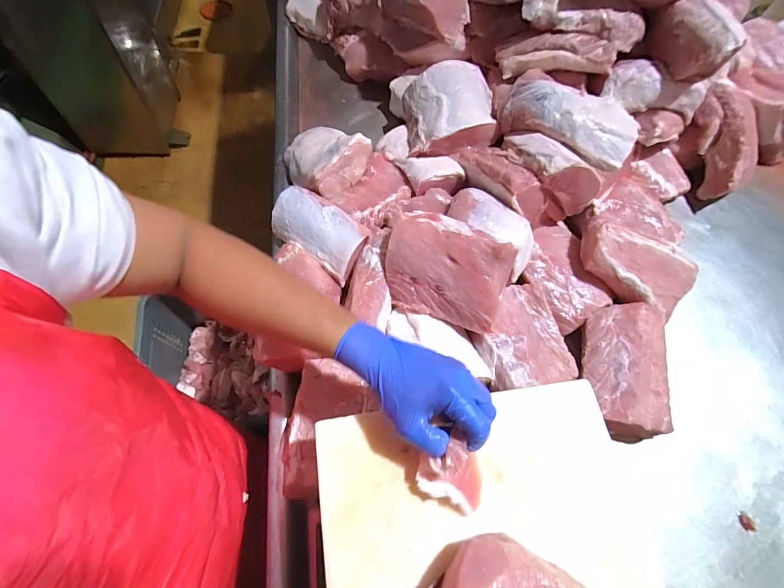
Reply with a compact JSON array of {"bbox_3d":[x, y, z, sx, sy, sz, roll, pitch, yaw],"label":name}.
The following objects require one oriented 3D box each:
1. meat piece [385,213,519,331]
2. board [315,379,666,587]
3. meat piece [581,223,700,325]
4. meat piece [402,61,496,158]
[{"bbox_3d":[0.071,-0.034,0.507,0.168,0.083,0.121,20,67,6],"label":"meat piece"},{"bbox_3d":[0.105,0.284,0.330,0.312,0.030,0.372,-6,66,-9],"label":"board"},{"bbox_3d":[0.364,-0.045,0.546,0.173,0.055,0.105,25,68,8],"label":"meat piece"},{"bbox_3d":[0.097,-0.312,0.630,0.143,0.062,0.158,-2,66,-3],"label":"meat piece"}]

